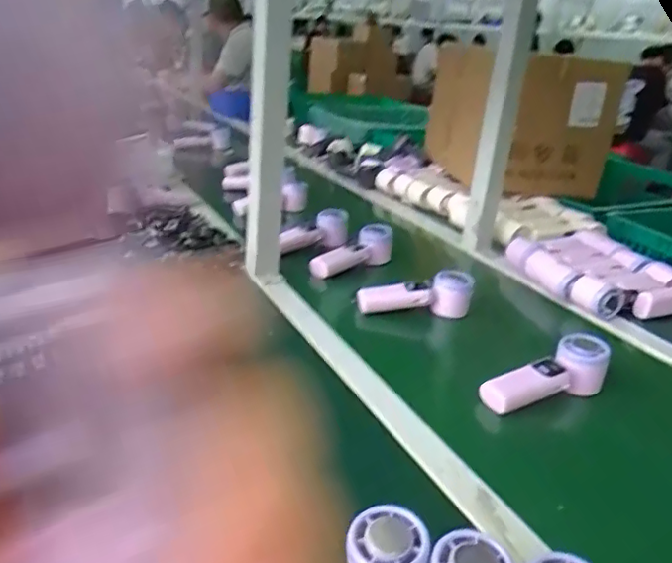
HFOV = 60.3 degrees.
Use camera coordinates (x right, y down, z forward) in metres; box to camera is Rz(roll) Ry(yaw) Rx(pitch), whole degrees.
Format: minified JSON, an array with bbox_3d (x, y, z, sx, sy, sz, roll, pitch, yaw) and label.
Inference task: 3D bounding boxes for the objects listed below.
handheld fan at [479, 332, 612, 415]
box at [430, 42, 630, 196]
[{"bbox_3d":[0.244,0.108,0.664,0.161,0.055,0.057,-9,27,-30],"label":"handheld fan"},{"bbox_3d":[0.436,-0.393,1.440,0.275,0.305,0.424,-4,25,-20],"label":"box"}]

